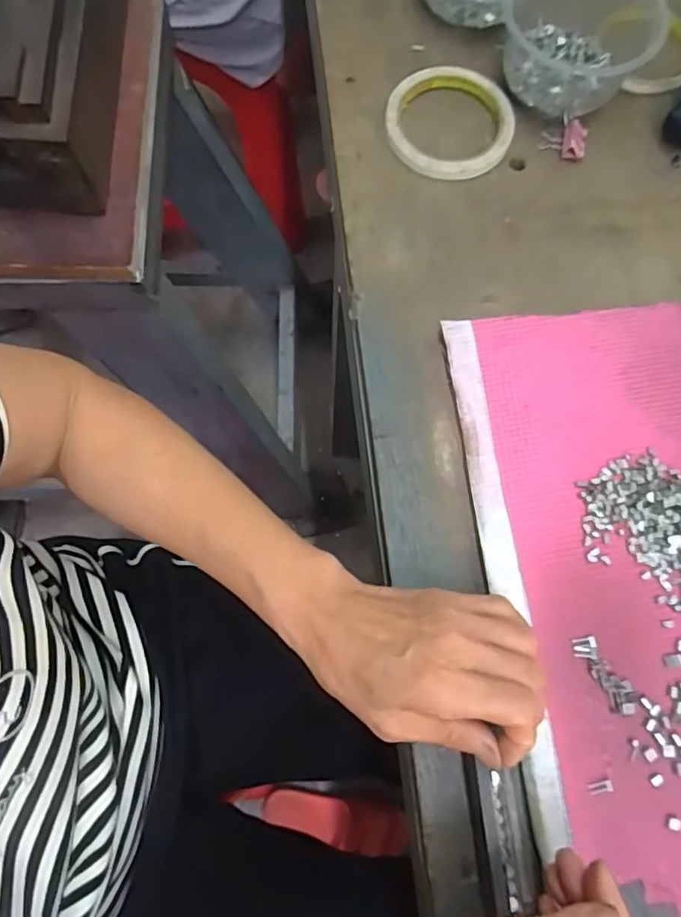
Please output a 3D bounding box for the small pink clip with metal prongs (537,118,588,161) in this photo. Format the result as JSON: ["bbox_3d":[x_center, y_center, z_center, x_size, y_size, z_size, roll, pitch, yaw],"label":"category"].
[{"bbox_3d":[0.173,-0.246,0.452,0.034,0.018,0.027,9,73,2],"label":"small pink clip with metal prongs"}]

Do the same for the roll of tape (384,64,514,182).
[{"bbox_3d":[0.084,-0.261,0.456,0.095,0.010,0.102,0,73,-1],"label":"roll of tape"}]

